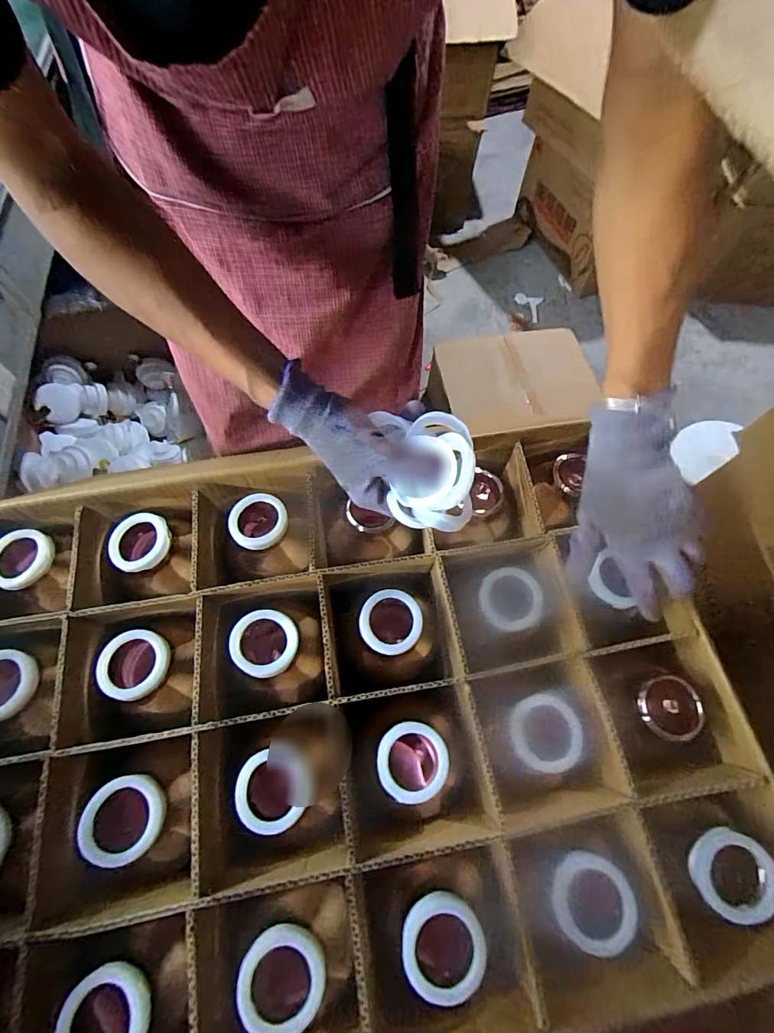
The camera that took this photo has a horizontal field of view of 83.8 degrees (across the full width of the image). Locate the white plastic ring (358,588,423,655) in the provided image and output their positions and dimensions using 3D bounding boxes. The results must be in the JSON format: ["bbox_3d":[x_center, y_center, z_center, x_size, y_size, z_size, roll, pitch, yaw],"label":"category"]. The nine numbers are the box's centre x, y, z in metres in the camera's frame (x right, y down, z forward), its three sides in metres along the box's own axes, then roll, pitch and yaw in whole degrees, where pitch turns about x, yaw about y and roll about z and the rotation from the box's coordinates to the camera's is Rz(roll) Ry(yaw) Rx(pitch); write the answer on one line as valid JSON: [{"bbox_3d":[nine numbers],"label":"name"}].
[{"bbox_3d":[0.003,0.097,0.400,0.057,0.013,0.057,1,66,-1],"label":"white plastic ring"}]

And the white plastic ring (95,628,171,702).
[{"bbox_3d":[-0.219,0.127,0.372,0.054,0.016,0.058,1,66,-1],"label":"white plastic ring"}]

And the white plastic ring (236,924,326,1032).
[{"bbox_3d":[-0.073,0.321,0.298,0.057,0.015,0.055,1,66,-1],"label":"white plastic ring"}]

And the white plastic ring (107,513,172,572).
[{"bbox_3d":[-0.244,0.025,0.421,0.057,0.014,0.056,1,66,-1],"label":"white plastic ring"}]

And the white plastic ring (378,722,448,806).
[{"bbox_3d":[0.021,0.201,0.355,0.057,0.009,0.058,1,66,-1],"label":"white plastic ring"}]

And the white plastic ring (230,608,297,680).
[{"bbox_3d":[-0.110,0.112,0.384,0.057,0.014,0.056,1,66,-1],"label":"white plastic ring"}]

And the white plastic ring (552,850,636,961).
[{"bbox_3d":[0.151,0.282,0.316,0.055,0.006,0.058,-5,37,4],"label":"white plastic ring"}]

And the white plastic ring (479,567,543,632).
[{"bbox_3d":[0.116,0.077,0.405,0.057,0.004,0.060,-2,62,4],"label":"white plastic ring"}]

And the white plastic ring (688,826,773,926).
[{"bbox_3d":[0.259,0.267,0.320,0.054,0.012,0.054,1,66,-1],"label":"white plastic ring"}]

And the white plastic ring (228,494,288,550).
[{"bbox_3d":[-0.131,0.005,0.439,0.057,0.013,0.055,1,83,-6],"label":"white plastic ring"}]

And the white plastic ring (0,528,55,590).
[{"bbox_3d":[-0.354,0.039,0.413,0.052,0.012,0.058,25,67,10],"label":"white plastic ring"}]

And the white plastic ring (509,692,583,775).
[{"bbox_3d":[0.135,0.183,0.366,0.056,0.004,0.058,-7,59,11],"label":"white plastic ring"}]

